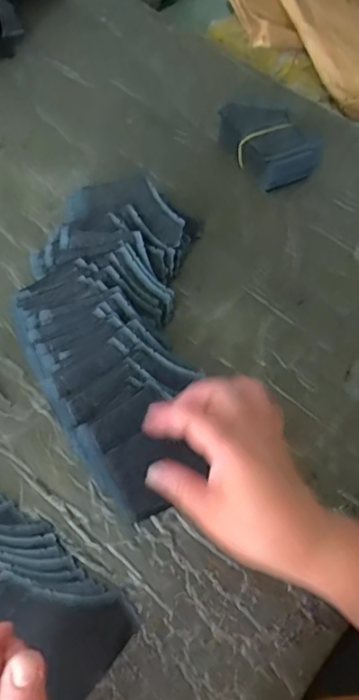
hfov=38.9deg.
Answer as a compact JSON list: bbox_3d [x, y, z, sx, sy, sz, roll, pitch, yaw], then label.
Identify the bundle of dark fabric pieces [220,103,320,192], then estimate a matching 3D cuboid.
[{"bbox_3d":[0.106,-0.246,0.606,0.081,0.048,0.116,-33,67,-21],"label":"bundle of dark fabric pieces"}]

